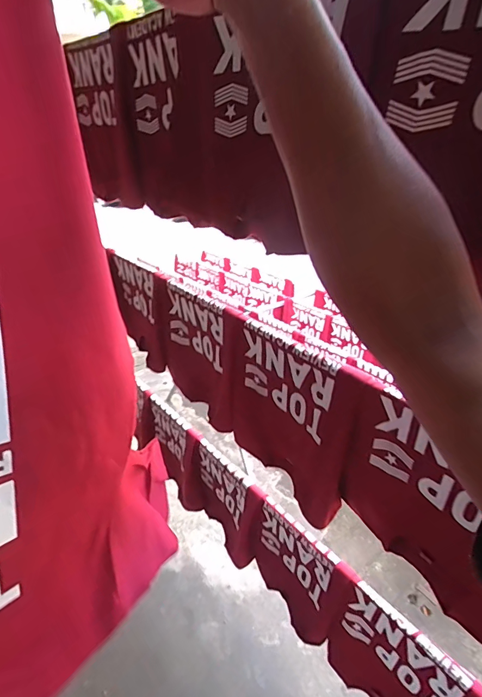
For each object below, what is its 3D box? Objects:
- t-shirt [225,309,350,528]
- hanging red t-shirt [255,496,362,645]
[{"bbox_3d":[0.081,0.134,0.787,0.065,0.353,0.327,-25,40,-26],"label":"t-shirt"},{"bbox_3d":[0.146,0.602,1.019,0.088,0.342,0.289,-29,41,-29],"label":"hanging red t-shirt"}]

